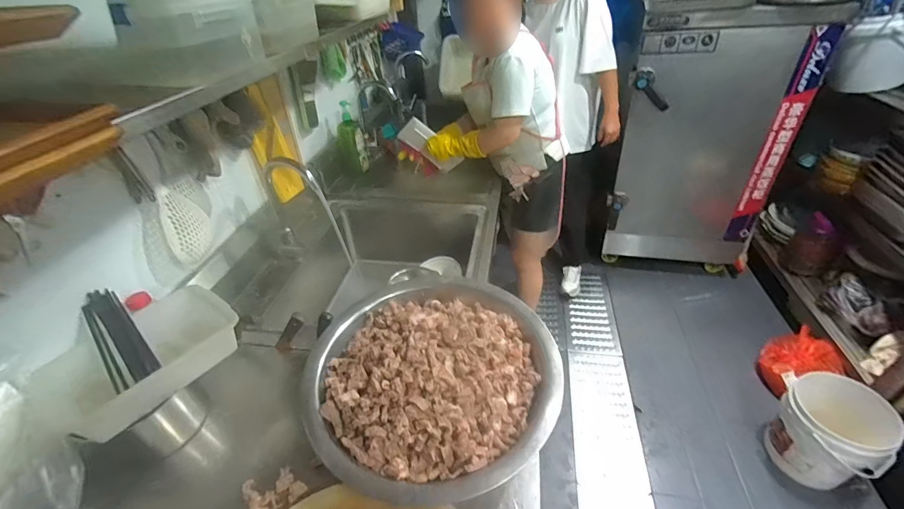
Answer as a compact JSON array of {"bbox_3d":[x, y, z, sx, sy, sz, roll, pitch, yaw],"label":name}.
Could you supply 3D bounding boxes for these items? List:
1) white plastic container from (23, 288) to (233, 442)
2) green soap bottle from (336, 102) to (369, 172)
[{"bbox_3d":[-0.562,0.182,0.707,0.182,0.095,0.301,19,42,27],"label":"white plastic container"},{"bbox_3d":[-0.400,-0.455,1.545,0.083,0.280,0.101,15,41,23],"label":"green soap bottle"}]

